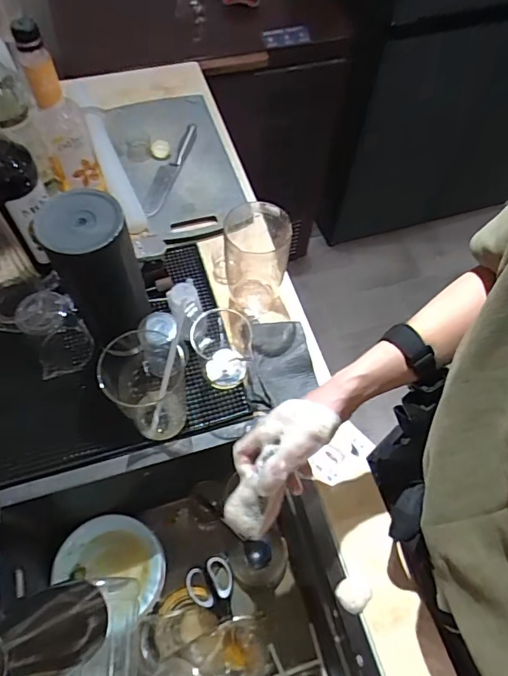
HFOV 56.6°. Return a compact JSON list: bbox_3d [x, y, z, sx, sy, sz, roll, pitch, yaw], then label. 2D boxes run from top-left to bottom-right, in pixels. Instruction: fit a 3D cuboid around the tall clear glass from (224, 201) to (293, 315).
[{"bbox_3d":[0.004,-0.104,0.661,0.084,0.139,0.095,6,61,1],"label":"tall clear glass"}]

